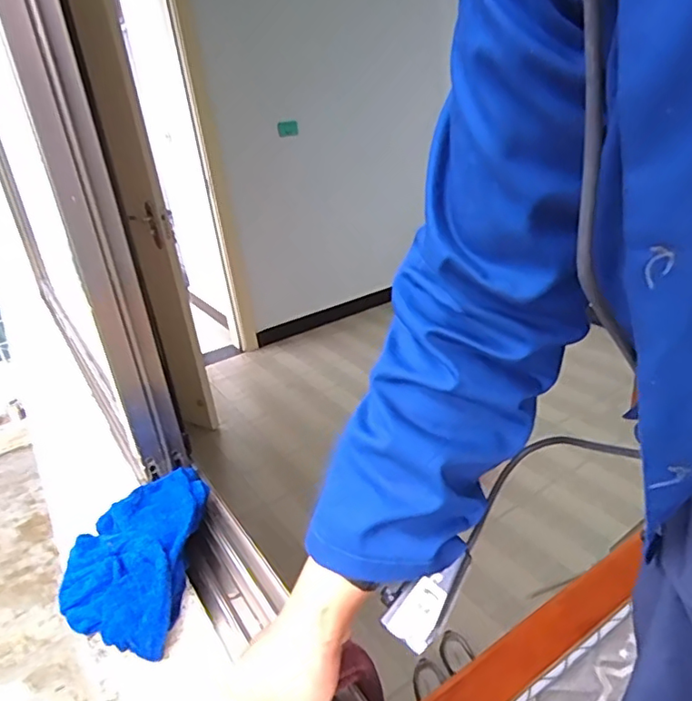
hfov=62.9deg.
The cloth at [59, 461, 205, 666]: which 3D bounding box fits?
[{"bbox_3d":[-0.214,0.194,0.576,0.137,0.054,0.223,-6,25,4],"label":"cloth"}]

